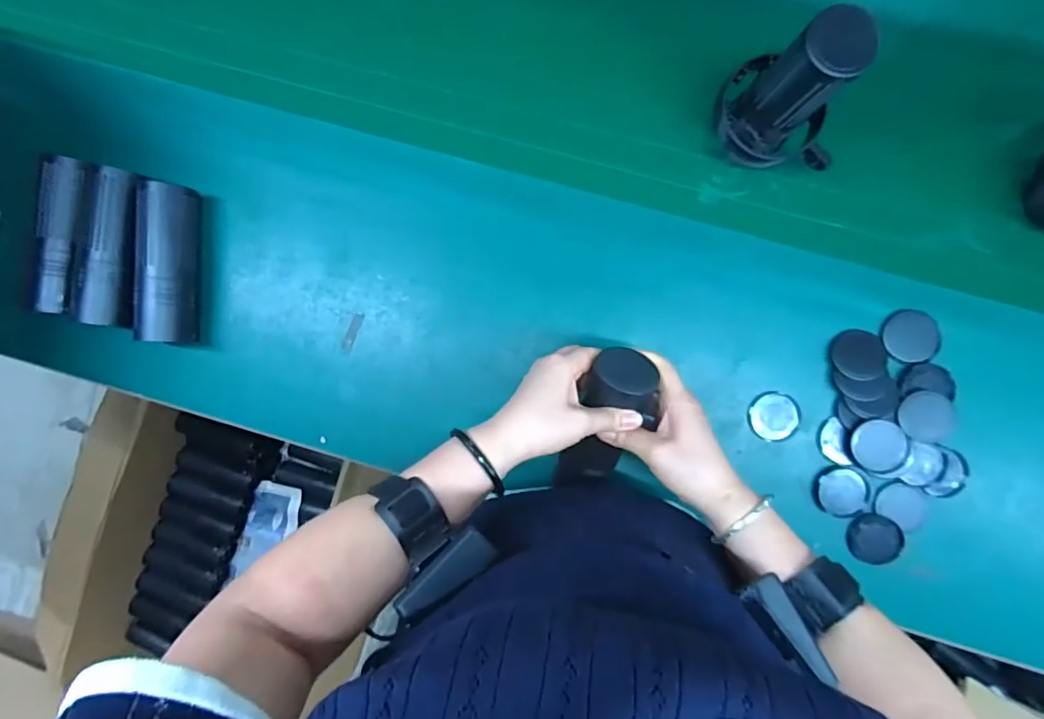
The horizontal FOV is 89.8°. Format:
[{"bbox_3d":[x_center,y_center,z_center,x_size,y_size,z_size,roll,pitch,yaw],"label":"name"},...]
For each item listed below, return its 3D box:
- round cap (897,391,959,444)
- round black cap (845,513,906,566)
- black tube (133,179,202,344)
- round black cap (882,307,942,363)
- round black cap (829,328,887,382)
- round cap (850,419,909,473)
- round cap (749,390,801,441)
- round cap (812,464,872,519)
[{"bbox_3d":[0.404,0.057,0.521,0.053,0.007,0.049,0,91,3],"label":"round cap"},{"bbox_3d":[0.361,0.183,0.534,0.055,0.006,0.051,0,91,3],"label":"round black cap"},{"bbox_3d":[-0.375,-0.101,0.556,0.044,0.041,0.164,2,91,3],"label":"black tube"},{"bbox_3d":[0.395,-0.023,0.531,0.054,0.008,0.053,0,91,3],"label":"round black cap"},{"bbox_3d":[0.341,-0.005,0.529,0.055,0.011,0.049,11,92,3],"label":"round black cap"},{"bbox_3d":[0.352,0.085,0.516,0.055,0.007,0.047,36,93,2],"label":"round cap"},{"bbox_3d":[0.260,0.059,0.540,0.051,0.004,0.048,0,91,3],"label":"round cap"},{"bbox_3d":[0.325,0.134,0.532,0.051,0.008,0.050,0,91,3],"label":"round cap"}]

